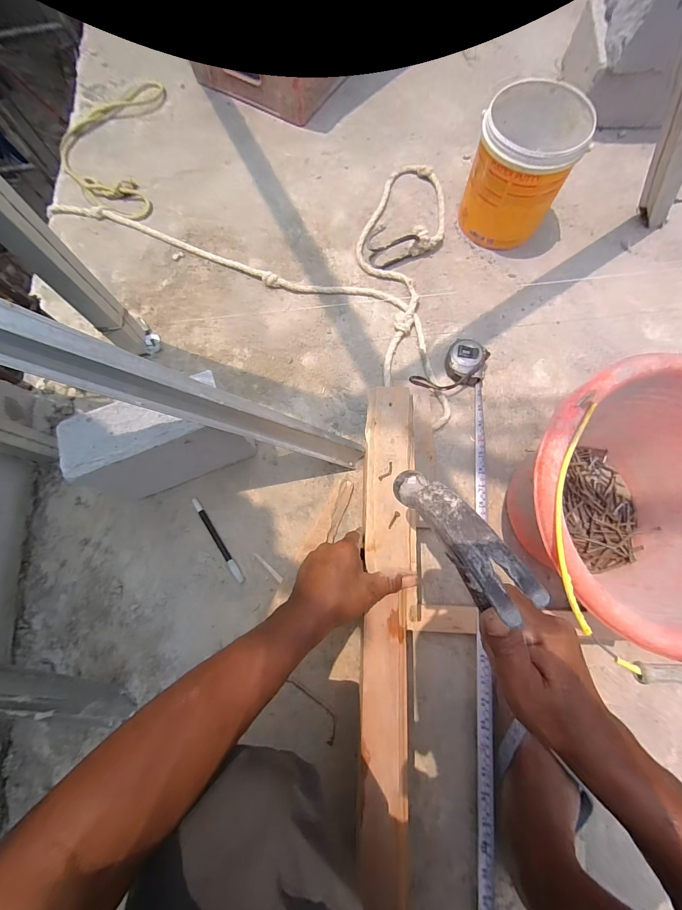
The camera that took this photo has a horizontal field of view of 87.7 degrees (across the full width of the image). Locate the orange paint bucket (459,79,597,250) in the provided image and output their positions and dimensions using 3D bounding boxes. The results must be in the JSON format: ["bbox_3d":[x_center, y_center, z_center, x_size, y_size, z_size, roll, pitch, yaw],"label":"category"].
[{"bbox_3d":[0.285,-0.455,0.584,0.140,0.166,0.137,-1,75,2],"label":"orange paint bucket"}]

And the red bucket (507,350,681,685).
[{"bbox_3d":[0.327,0.063,0.425,0.289,0.215,0.259,-28,76,-5],"label":"red bucket"}]

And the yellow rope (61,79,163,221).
[{"bbox_3d":[-0.492,-0.641,0.744,0.211,0.020,0.381,-3,75,1],"label":"yellow rope"}]

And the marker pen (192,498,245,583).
[{"bbox_3d":[-0.186,0.126,0.531,0.012,0.006,0.145,-34,76,-7],"label":"marker pen"}]

